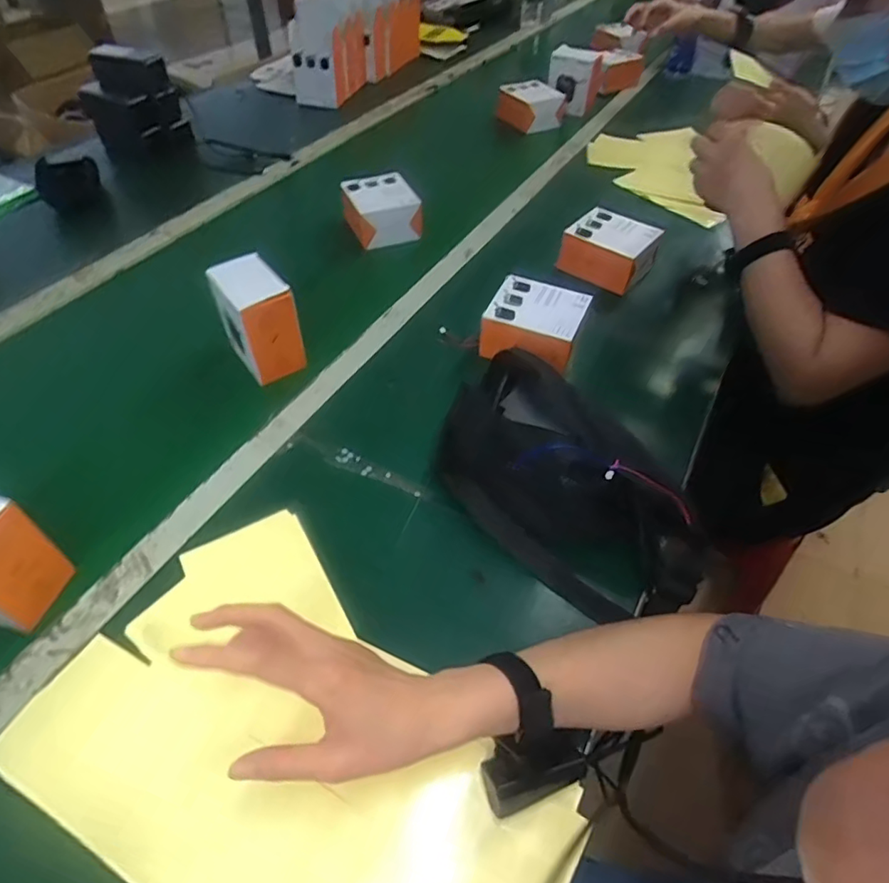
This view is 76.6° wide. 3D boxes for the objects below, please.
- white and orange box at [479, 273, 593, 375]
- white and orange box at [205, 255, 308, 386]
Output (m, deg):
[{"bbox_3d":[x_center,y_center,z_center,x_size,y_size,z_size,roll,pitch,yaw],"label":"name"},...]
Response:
[{"bbox_3d":[0.114,-0.144,0.716,0.115,0.071,0.099,19,53,16],"label":"white and orange box"},{"bbox_3d":[-0.227,-0.146,0.687,0.074,0.117,0.094,-27,55,-24],"label":"white and orange box"}]

